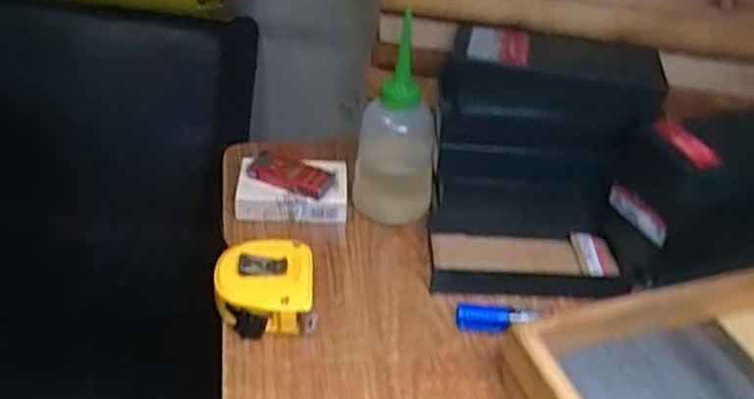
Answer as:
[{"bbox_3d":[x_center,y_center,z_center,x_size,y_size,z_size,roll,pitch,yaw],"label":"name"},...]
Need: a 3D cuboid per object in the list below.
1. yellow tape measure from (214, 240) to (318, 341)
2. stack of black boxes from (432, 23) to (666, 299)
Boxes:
[{"bbox_3d":[-0.077,0.059,0.485,0.065,0.029,0.067,-2,38,-8],"label":"yellow tape measure"},{"bbox_3d":[0.122,-0.030,0.530,0.153,0.154,0.155,4,40,2],"label":"stack of black boxes"}]

